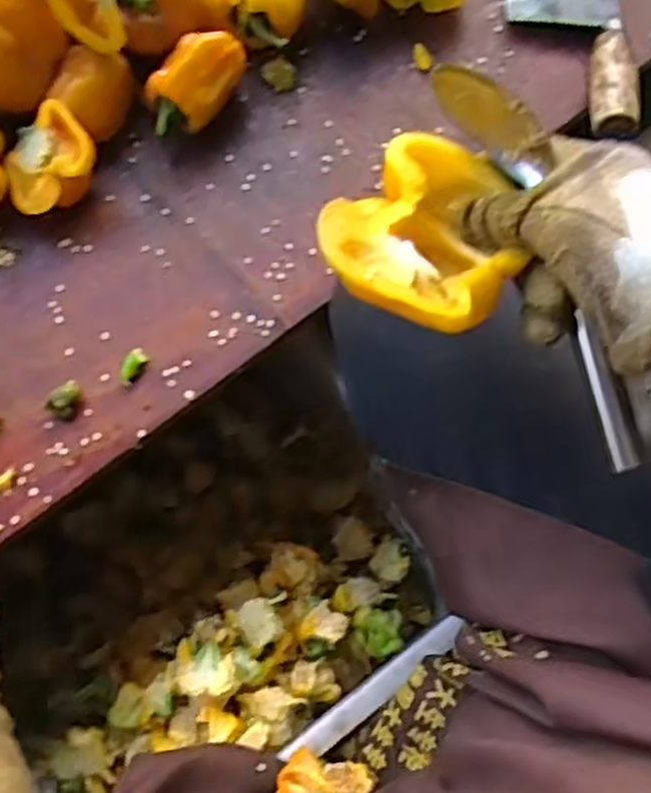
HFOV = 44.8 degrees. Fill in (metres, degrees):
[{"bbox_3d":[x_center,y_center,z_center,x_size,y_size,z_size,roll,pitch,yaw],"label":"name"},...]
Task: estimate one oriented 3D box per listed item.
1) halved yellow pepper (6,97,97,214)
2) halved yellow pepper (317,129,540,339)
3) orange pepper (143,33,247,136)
[{"bbox_3d":[-0.191,-0.159,0.544,0.062,0.049,0.056,-31,73,-10],"label":"halved yellow pepper"},{"bbox_3d":[0.049,-0.074,0.370,0.083,0.036,0.099,36,75,12],"label":"halved yellow pepper"},{"bbox_3d":[-0.095,-0.222,0.567,0.043,0.056,0.077,36,75,12],"label":"orange pepper"}]

